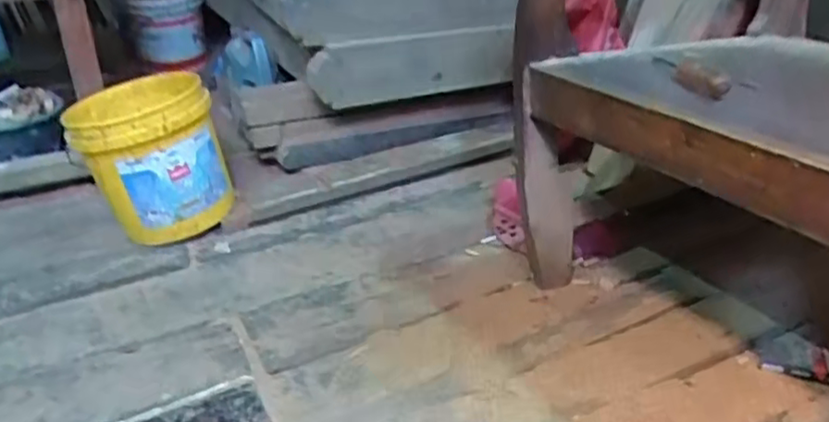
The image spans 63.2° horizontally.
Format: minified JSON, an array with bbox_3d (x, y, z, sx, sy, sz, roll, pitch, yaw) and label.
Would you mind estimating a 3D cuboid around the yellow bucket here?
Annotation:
[{"bbox_3d":[-0.524,-0.095,1.354,0.275,0.281,0.246,-10,28,-18],"label":"yellow bucket"}]

